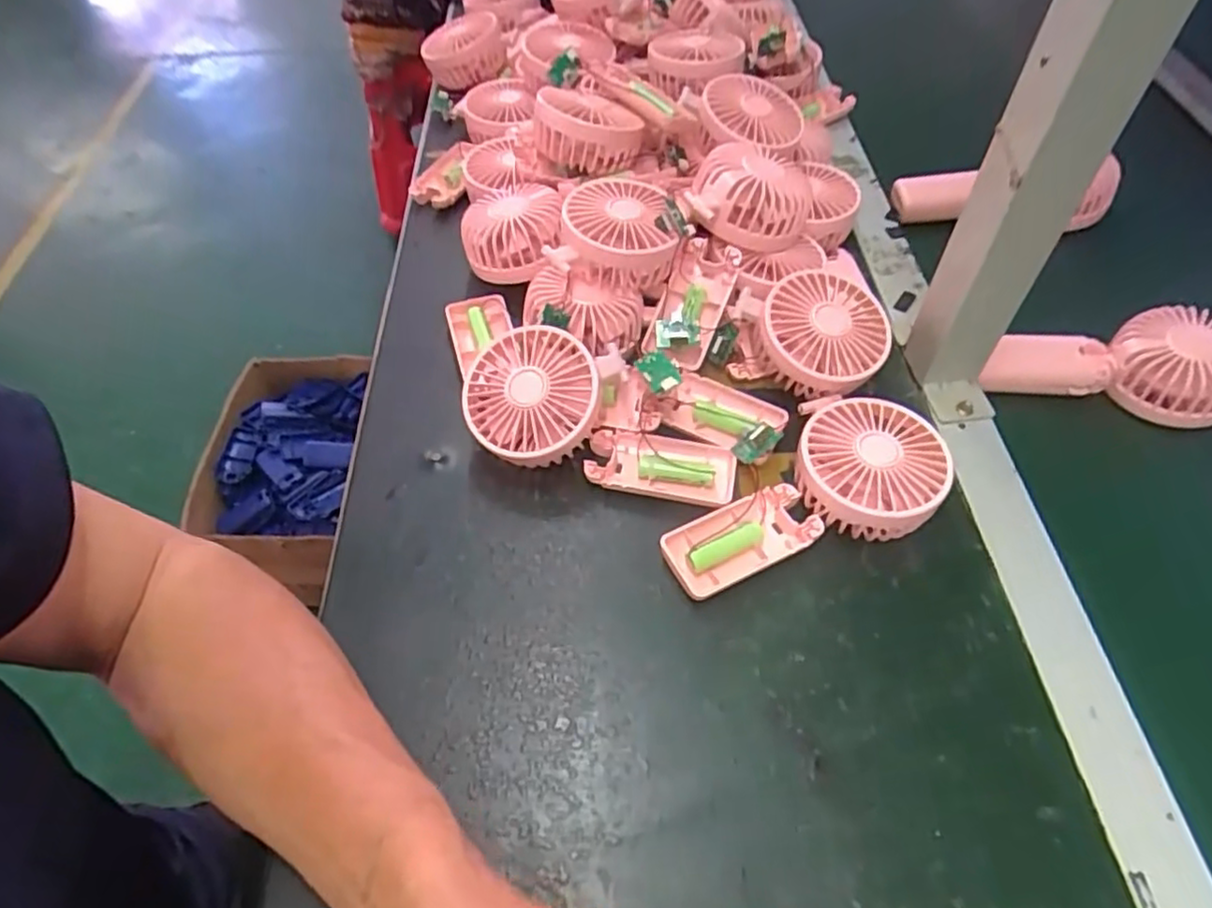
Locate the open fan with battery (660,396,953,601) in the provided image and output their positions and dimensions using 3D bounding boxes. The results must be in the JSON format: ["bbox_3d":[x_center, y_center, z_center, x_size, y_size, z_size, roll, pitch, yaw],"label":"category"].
[{"bbox_3d":[0.118,0.023,0.424,0.178,0.035,0.099,-29,57,-5],"label":"open fan with battery"}]

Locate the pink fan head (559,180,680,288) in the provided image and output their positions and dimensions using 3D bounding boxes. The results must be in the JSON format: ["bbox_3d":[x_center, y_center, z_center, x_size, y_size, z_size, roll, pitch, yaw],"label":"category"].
[{"bbox_3d":[0.007,-0.158,0.484,0.071,0.035,0.076,-9,54,-4],"label":"pink fan head"}]

